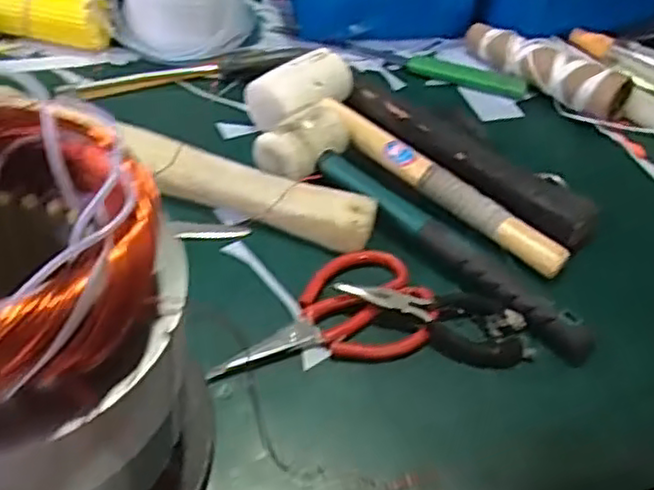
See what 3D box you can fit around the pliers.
[{"bbox_3d":[0.076,0.046,0.471,0.130,0.017,0.047,19,46,11],"label":"pliers"}]

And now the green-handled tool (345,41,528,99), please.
[{"bbox_3d":[0.109,-0.181,0.695,0.184,0.010,0.026,20,46,12],"label":"green-handled tool"}]

